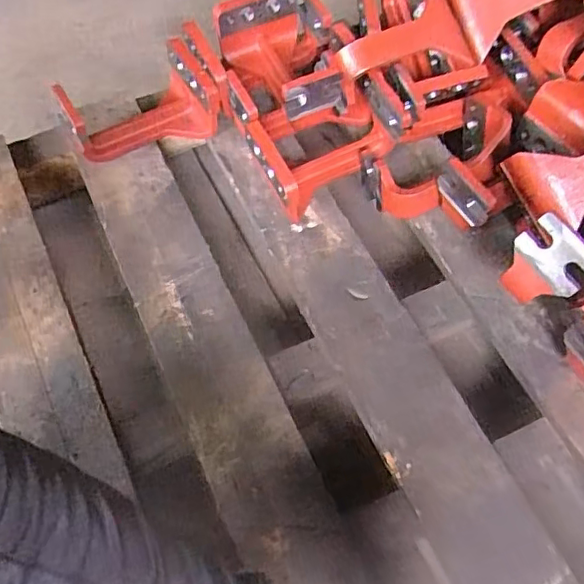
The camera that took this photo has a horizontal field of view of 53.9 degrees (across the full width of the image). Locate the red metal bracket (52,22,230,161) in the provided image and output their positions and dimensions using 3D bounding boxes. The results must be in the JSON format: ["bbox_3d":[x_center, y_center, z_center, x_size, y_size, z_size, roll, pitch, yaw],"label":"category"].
[{"bbox_3d":[-0.174,-0.234,0.692,0.185,0.082,0.118,-16,65,-7],"label":"red metal bracket"}]

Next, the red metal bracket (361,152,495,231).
[{"bbox_3d":[0.147,-0.107,0.645,0.167,0.090,0.046,18,62,40],"label":"red metal bracket"}]

